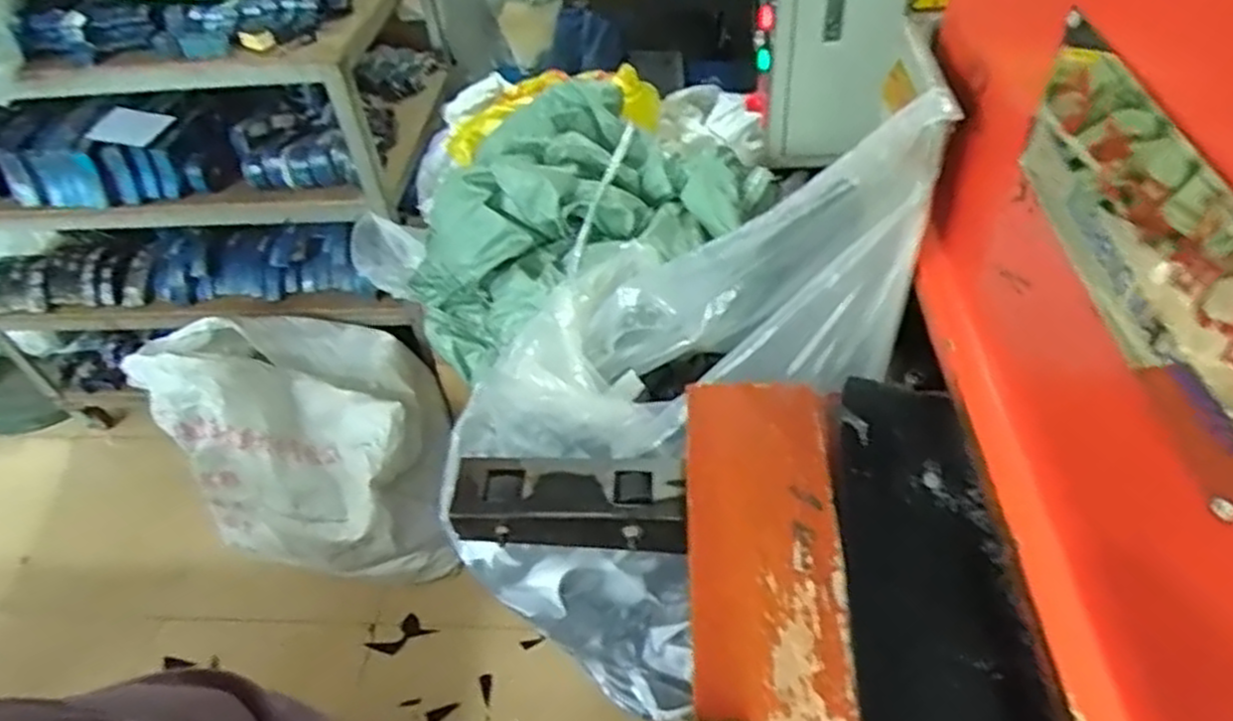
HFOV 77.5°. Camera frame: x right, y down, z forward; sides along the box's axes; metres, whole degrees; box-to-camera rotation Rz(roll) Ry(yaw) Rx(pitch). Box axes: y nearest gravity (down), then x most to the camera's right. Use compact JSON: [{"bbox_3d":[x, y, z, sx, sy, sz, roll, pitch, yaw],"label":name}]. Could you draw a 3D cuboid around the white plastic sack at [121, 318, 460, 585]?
[{"bbox_3d":[-0.610,0.165,1.601,0.535,0.496,0.429,1,50,8],"label":"white plastic sack"}]

